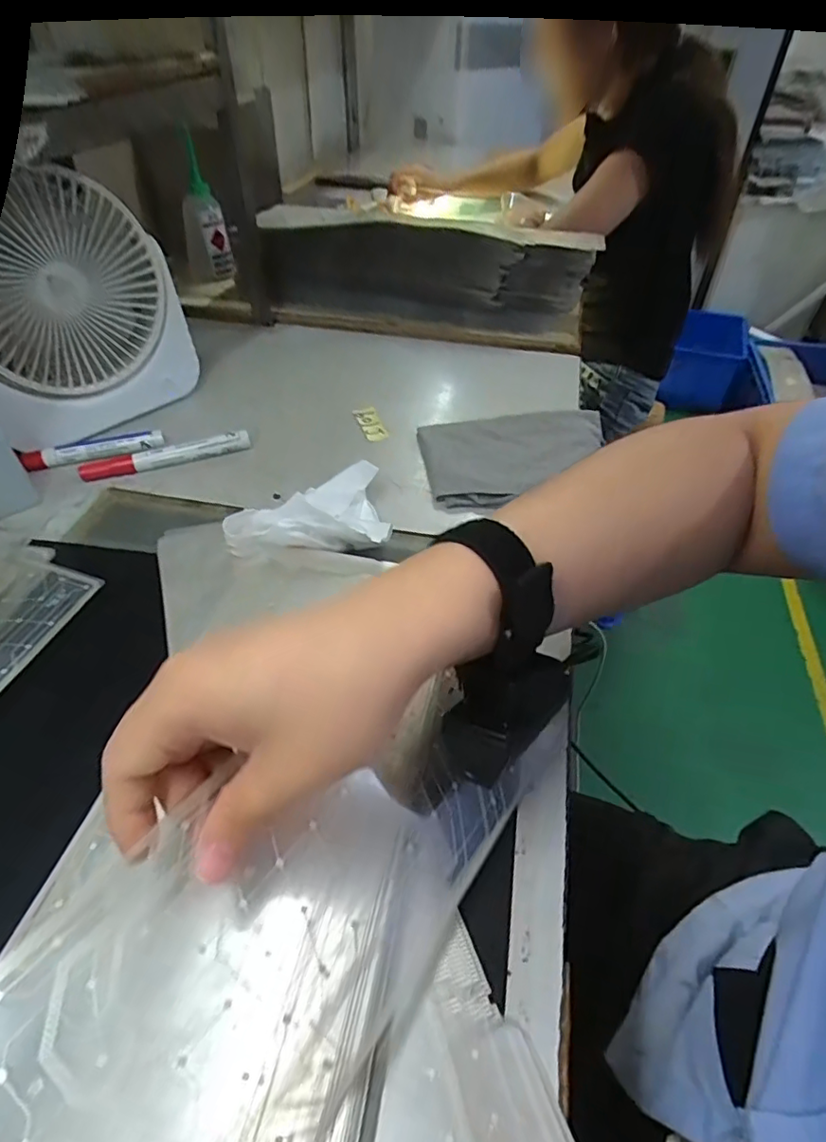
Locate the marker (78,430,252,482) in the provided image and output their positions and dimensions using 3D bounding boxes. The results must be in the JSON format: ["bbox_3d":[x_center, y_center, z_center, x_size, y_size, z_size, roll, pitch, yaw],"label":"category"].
[{"bbox_3d":[-0.209,-0.099,0.488,0.138,0.018,0.015,-15,47,-15],"label":"marker"}]

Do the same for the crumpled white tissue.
[{"bbox_3d":[-0.071,-0.044,0.412,0.105,0.045,0.100,0,45,0],"label":"crumpled white tissue"}]

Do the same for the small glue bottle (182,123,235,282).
[{"bbox_3d":[-0.284,-0.478,0.761,0.061,0.162,0.048,-13,46,-17],"label":"small glue bottle"}]

